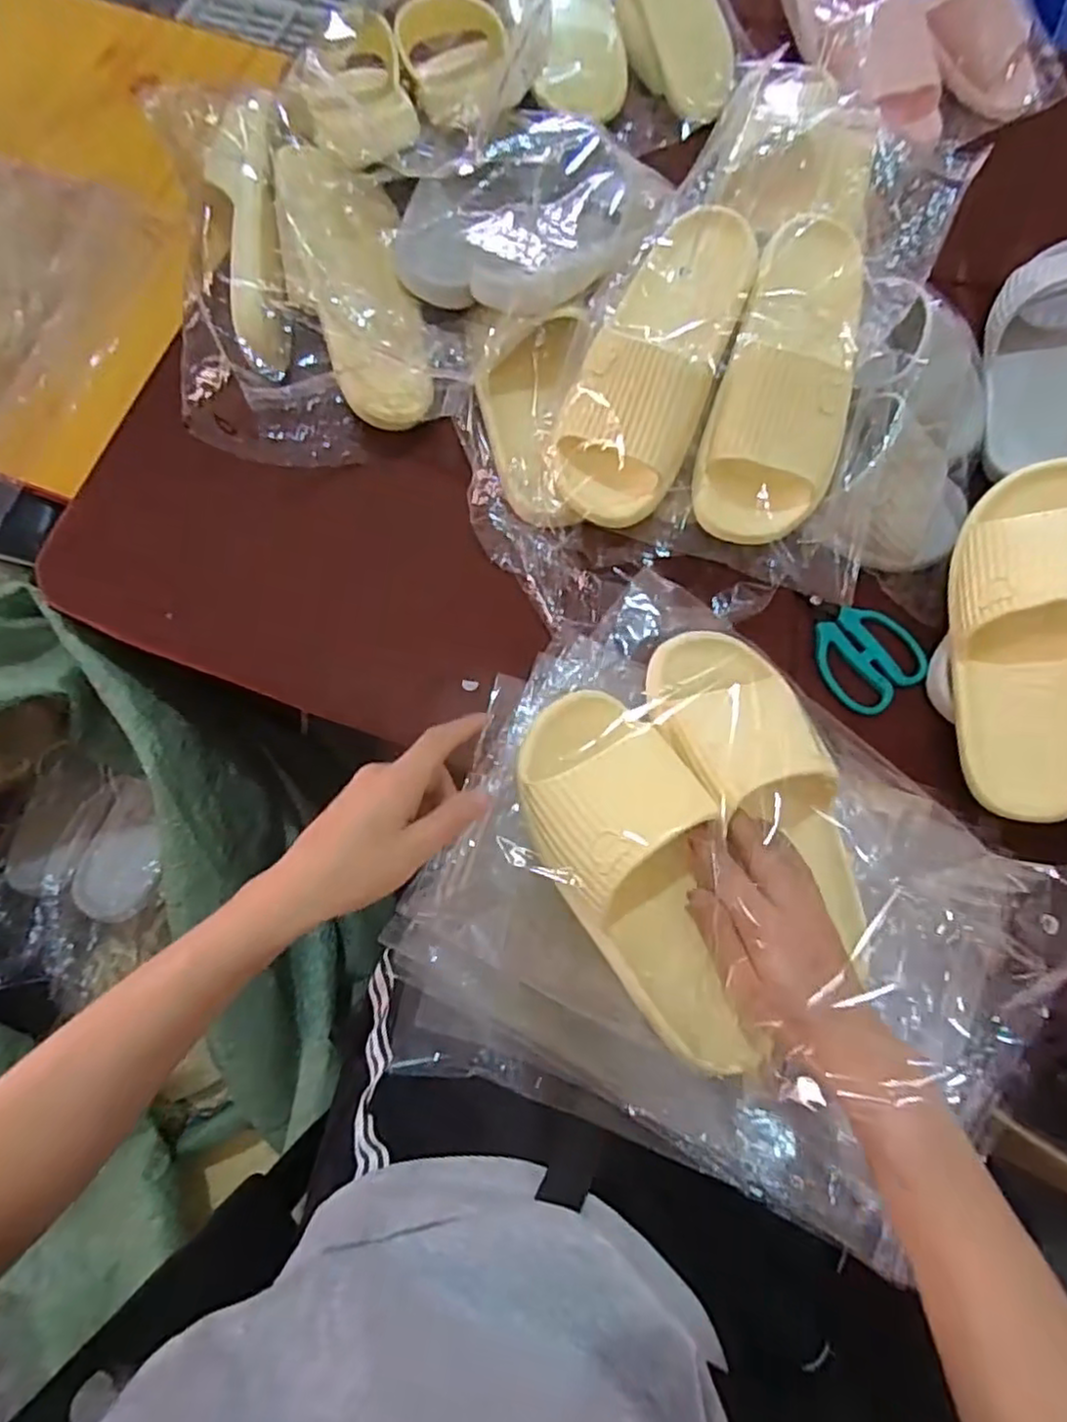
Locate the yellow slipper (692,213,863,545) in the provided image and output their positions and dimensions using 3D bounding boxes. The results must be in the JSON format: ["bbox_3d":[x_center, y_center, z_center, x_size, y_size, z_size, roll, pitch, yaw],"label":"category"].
[{"bbox_3d":[0.193,-0.250,0.509,0.102,0.065,0.248,15,88,3],"label":"yellow slipper"}]

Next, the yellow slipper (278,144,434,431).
[{"bbox_3d":[-0.144,-0.347,0.562,0.095,0.065,0.215,-13,75,-5],"label":"yellow slipper"}]

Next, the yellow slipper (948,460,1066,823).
[{"bbox_3d":[0.355,-0.057,0.489,0.101,0.059,0.263,2,82,35],"label":"yellow slipper"}]

